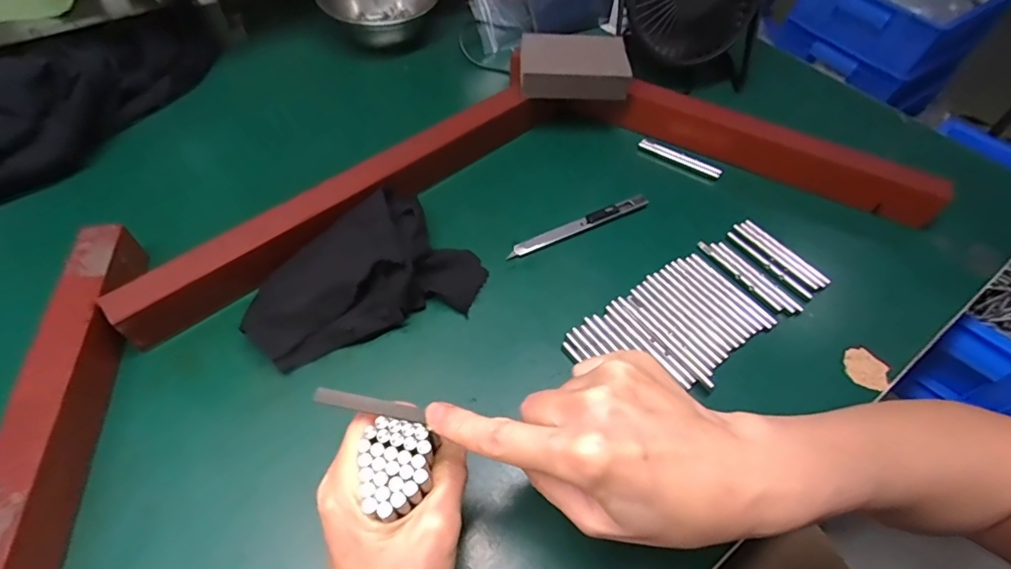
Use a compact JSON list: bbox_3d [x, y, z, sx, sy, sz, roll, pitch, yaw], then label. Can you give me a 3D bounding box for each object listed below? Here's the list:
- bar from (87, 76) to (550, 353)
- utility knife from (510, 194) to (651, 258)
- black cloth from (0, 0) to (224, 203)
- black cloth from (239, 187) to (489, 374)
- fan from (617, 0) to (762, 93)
[{"bbox_3d":[-0.109,-0.077,0.400,0.381,0.039,0.041,-36,63,-25],"label":"bar"},{"bbox_3d":[0.062,-0.049,0.408,0.133,0.006,0.015,-22,57,-17],"label":"utility knife"},{"bbox_3d":[-0.388,-0.185,0.442,0.079,0.096,0.298,24,56,15],"label":"black cloth"},{"bbox_3d":[-0.094,0.000,0.346,0.111,0.037,0.152,31,58,19],"label":"black cloth"},{"bbox_3d":[0.191,-0.275,0.506,0.138,0.141,0.077,26,57,16],"label":"fan"}]

